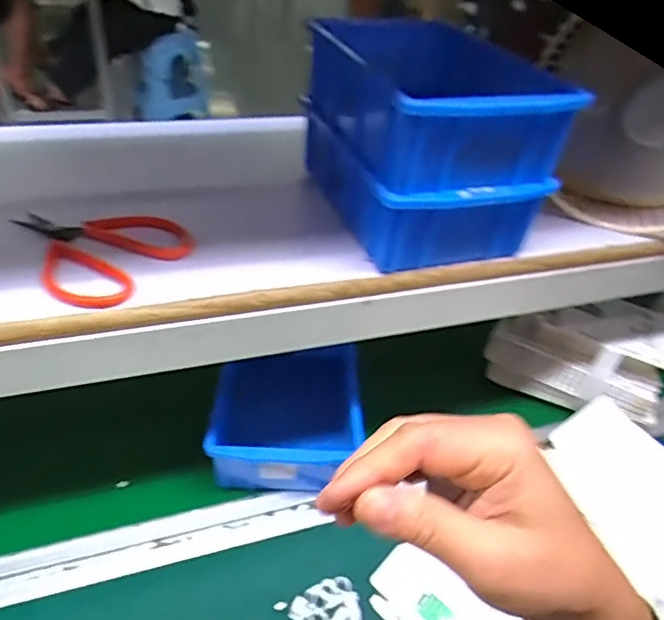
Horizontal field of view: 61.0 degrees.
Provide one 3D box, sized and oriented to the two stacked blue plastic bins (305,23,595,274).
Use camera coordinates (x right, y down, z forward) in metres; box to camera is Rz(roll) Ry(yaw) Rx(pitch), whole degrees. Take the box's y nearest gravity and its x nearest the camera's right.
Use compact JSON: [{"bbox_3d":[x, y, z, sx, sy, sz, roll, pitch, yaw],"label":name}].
[{"bbox_3d":[0.064,-0.124,0.444,0.134,0.142,0.194,-11,41,-21],"label":"two stacked blue plastic bins"}]

